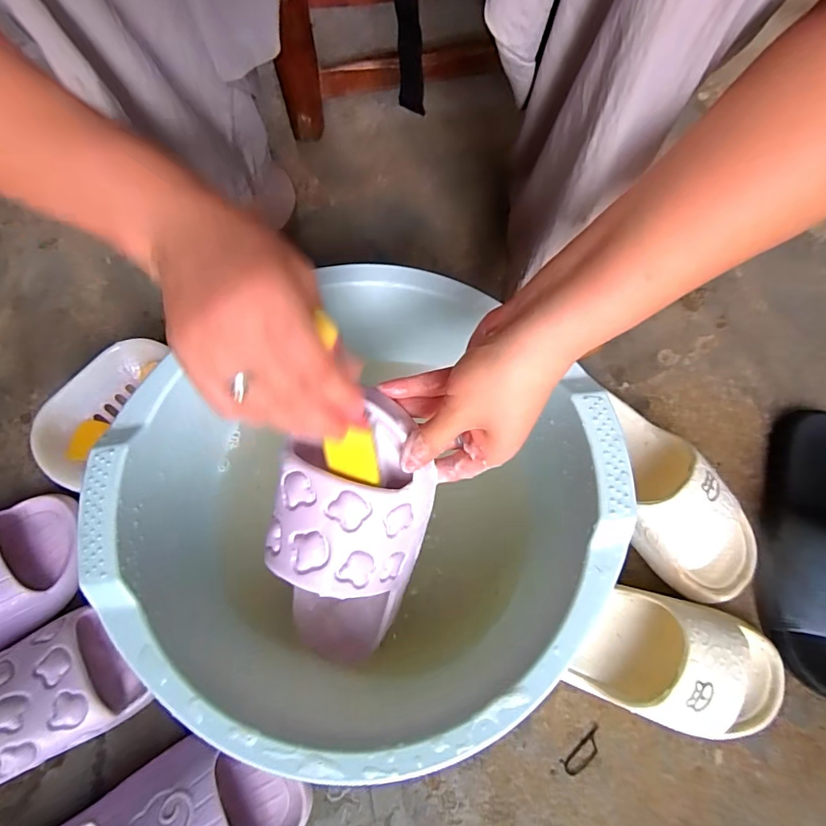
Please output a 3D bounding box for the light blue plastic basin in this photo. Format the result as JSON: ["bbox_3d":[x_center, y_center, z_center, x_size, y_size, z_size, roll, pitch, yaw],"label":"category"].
[{"bbox_3d":[-0.034,0.082,0.382,0.342,0.156,0.324,0,72,0],"label":"light blue plastic basin"}]

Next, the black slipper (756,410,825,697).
[{"bbox_3d":[0.392,0.118,0.419,0.104,0.075,0.267,11,72,3],"label":"black slipper"}]

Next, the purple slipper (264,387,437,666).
[{"bbox_3d":[-0.048,0.104,0.329,0.103,0.242,0.074,11,29,3],"label":"purple slipper"}]

